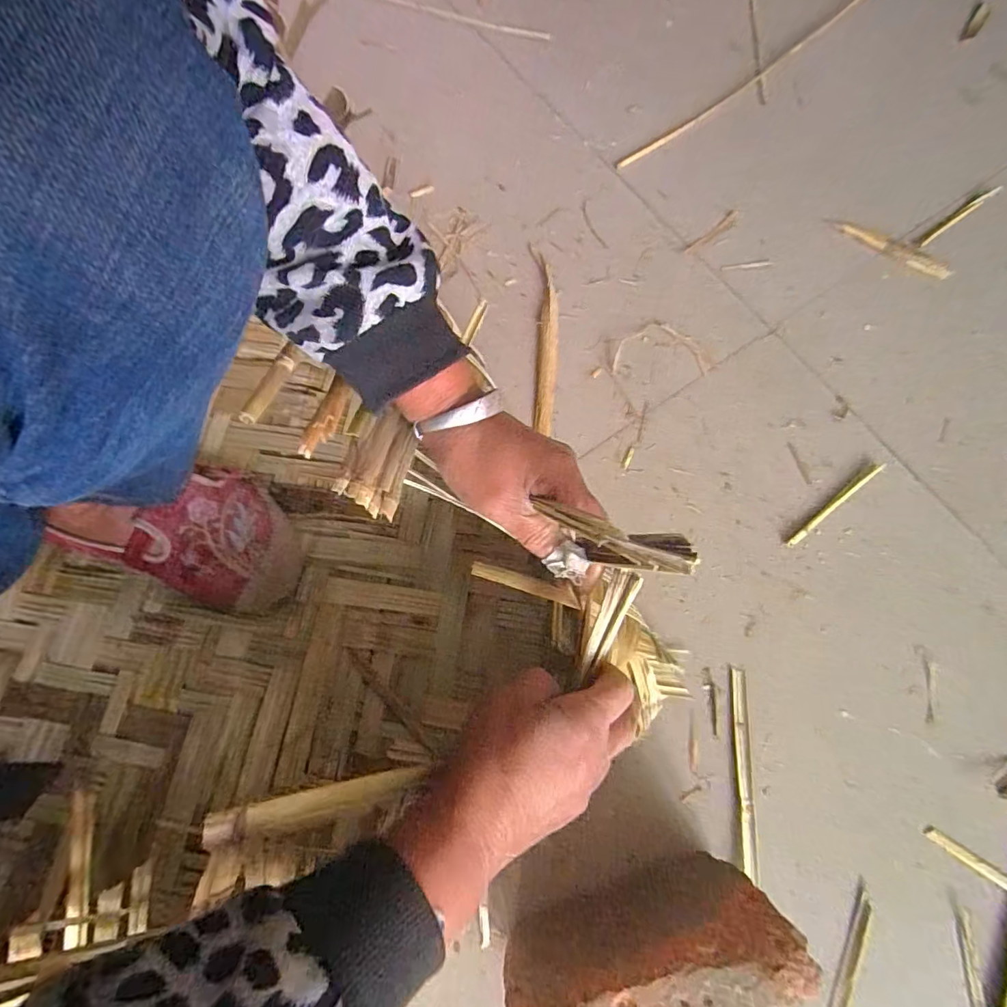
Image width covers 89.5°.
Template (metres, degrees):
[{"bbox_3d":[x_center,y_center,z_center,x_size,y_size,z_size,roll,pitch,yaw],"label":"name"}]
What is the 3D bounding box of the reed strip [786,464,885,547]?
[{"bbox_3d":[0.291,-0.001,0.445,0.125,0.005,0.009,-35,75,-14],"label":"reed strip"}]

